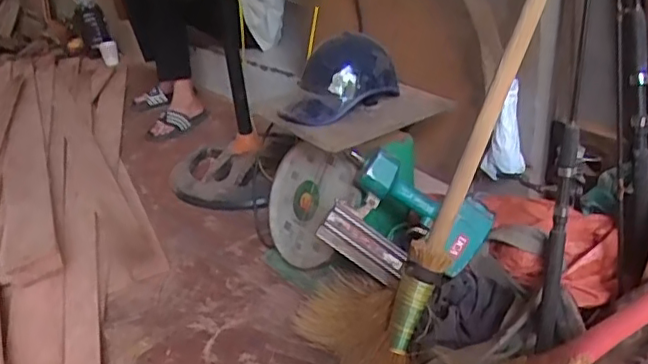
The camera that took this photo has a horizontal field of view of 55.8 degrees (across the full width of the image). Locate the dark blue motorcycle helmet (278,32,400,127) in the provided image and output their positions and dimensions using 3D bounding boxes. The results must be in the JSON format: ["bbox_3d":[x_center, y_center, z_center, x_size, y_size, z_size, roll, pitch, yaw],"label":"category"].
[{"bbox_3d":[0.034,-0.213,1.261,0.166,0.133,0.212,10,30,28],"label":"dark blue motorcycle helmet"}]

